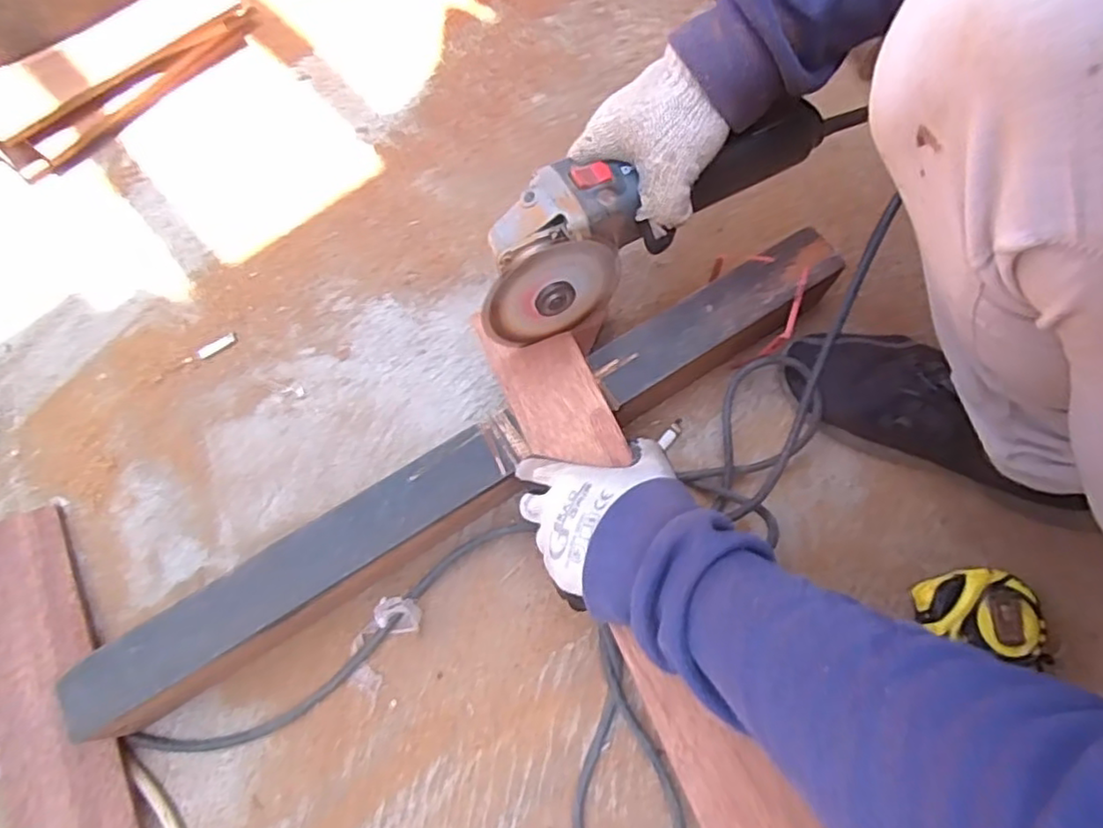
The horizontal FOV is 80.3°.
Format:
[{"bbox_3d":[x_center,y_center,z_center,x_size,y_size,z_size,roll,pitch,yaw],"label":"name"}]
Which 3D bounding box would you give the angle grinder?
[{"bbox_3d":[0.077,-0.159,0.478,0.305,0.080,0.084,-28,73,-7],"label":"angle grinder"}]

